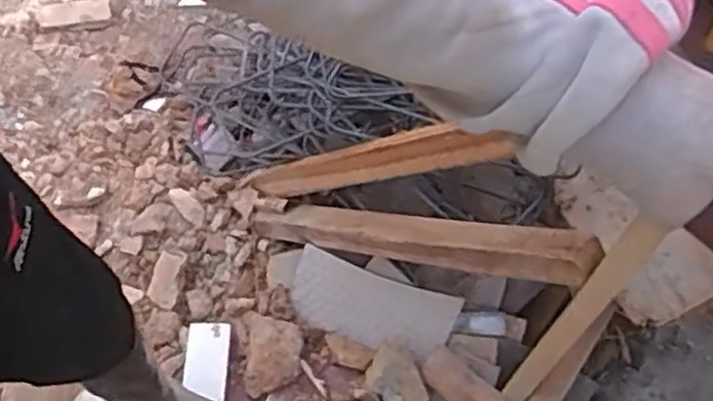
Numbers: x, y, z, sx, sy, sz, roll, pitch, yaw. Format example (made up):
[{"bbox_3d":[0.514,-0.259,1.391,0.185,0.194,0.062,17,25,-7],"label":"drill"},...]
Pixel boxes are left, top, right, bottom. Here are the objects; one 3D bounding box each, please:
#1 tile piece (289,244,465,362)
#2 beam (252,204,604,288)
[{"bbox_3d":[0.021,0.186,1.296,0.296,0.022,0.129,18,91,19],"label":"tile piece"},{"bbox_3d":[0.064,0.057,1.176,0.695,0.056,0.081,5,42,49],"label":"beam"}]

